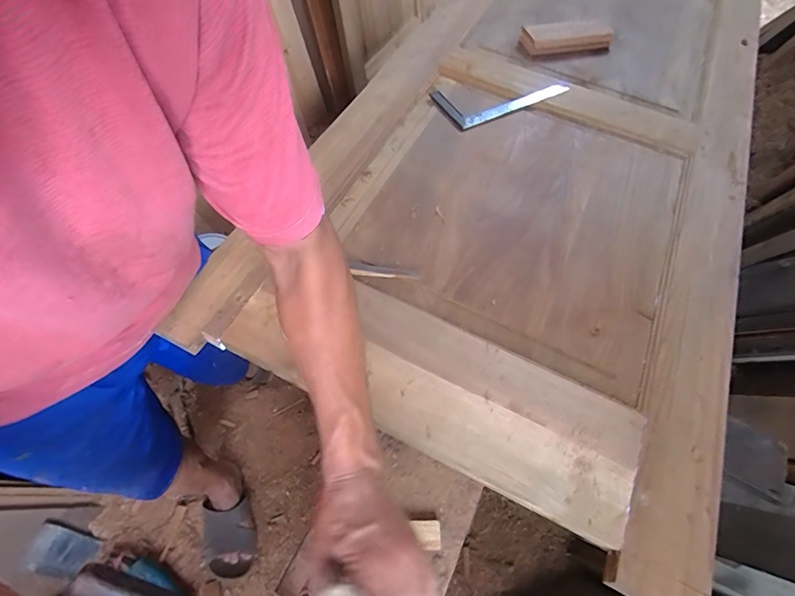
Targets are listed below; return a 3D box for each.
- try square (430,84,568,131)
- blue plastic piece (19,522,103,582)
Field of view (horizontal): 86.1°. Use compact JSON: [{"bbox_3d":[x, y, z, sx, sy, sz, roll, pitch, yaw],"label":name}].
[{"bbox_3d":[0.236,-0.465,0.962,0.311,0.011,0.132,-27,65,-18],"label":"try square"},{"bbox_3d":[-0.755,0.570,0.960,0.130,0.006,0.091,34,20,-18],"label":"blue plastic piece"}]

